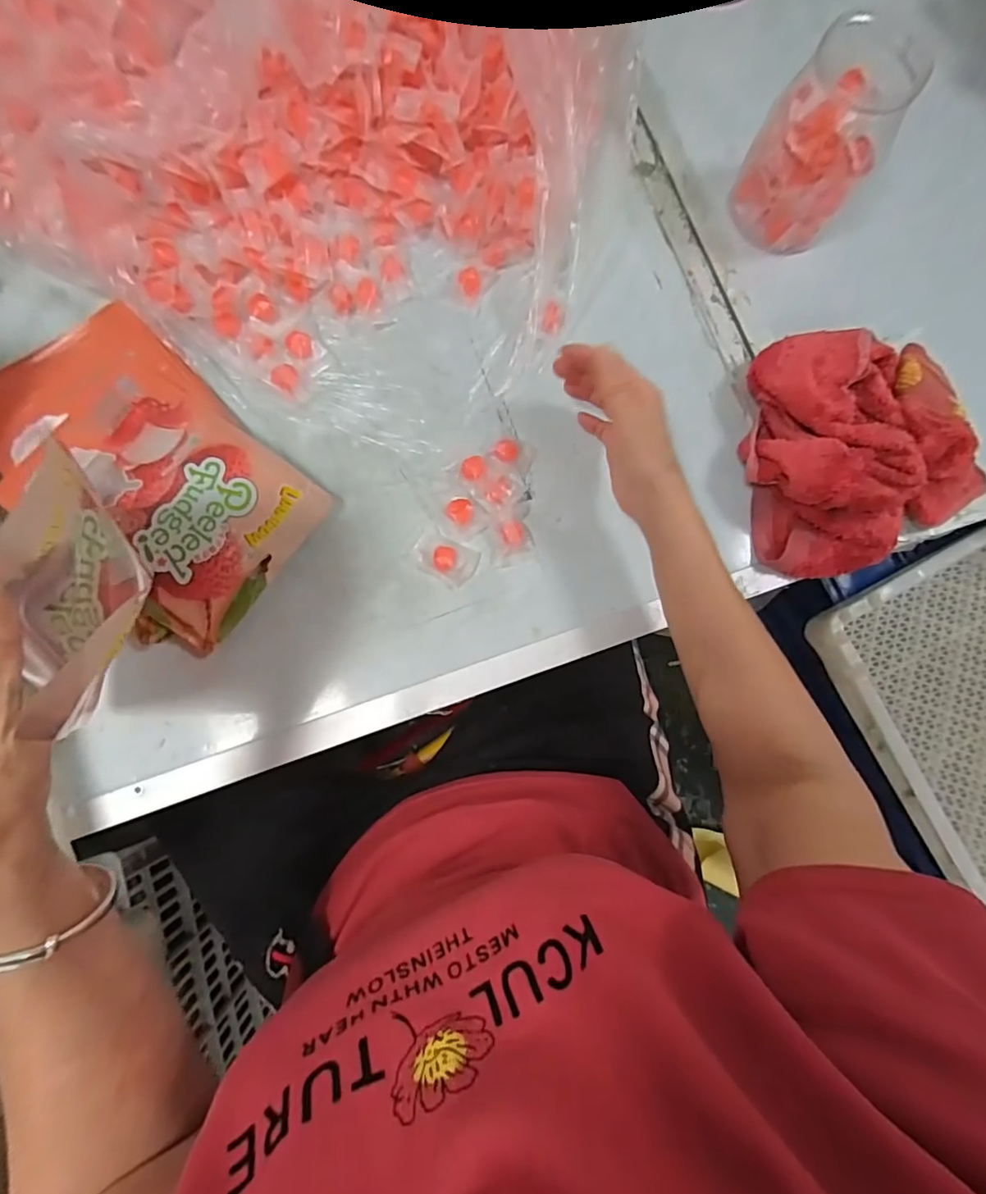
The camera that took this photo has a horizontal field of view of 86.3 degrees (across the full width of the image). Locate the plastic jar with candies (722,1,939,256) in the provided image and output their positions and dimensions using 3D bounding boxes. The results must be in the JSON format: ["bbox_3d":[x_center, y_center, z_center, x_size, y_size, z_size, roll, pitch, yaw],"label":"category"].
[{"bbox_3d":[0.277,-0.383,0.446,0.092,0.125,0.093,0,81,-3],"label":"plastic jar with candies"}]

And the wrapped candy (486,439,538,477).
[{"bbox_3d":[0.018,-0.127,0.455,0.040,0.014,0.029,27,80,2],"label":"wrapped candy"}]

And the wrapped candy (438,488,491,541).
[{"bbox_3d":[-0.029,-0.072,0.444,0.040,0.010,0.048,-41,85,-8],"label":"wrapped candy"}]

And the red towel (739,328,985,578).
[{"bbox_3d":[0.300,-0.130,0.433,0.178,0.075,0.194,-16,82,-5],"label":"red towel"}]

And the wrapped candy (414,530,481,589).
[{"bbox_3d":[-0.041,-0.033,0.436,0.052,0.014,0.036,29,81,2],"label":"wrapped candy"}]

